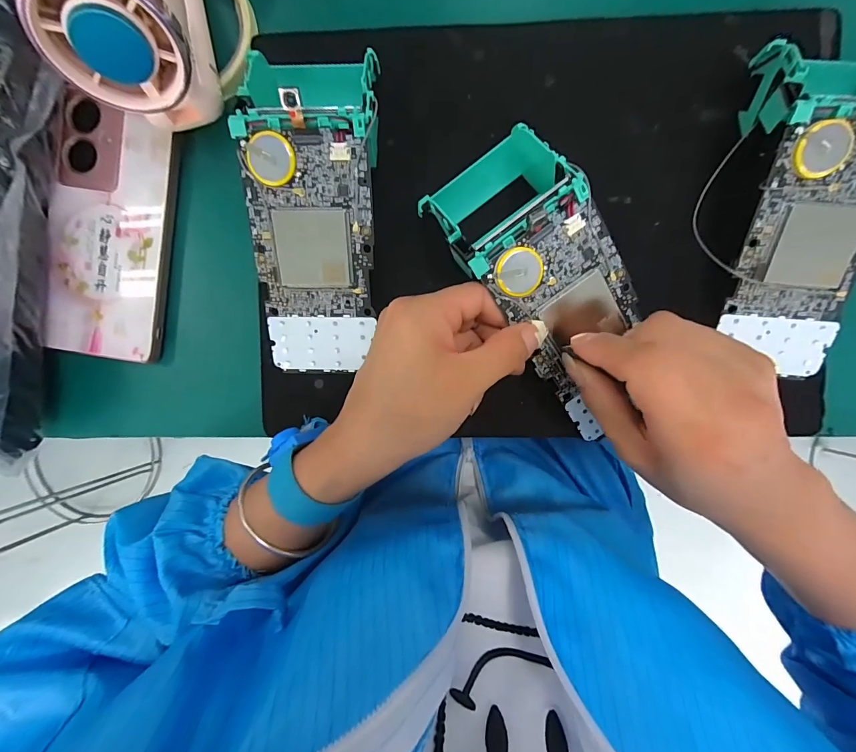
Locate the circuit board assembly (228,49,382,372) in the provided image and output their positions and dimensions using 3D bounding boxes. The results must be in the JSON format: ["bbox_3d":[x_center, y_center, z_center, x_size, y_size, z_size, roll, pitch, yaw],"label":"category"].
[{"bbox_3d":[-0.062,-0.086,0.222,0.066,0.051,0.166,3,107,2],"label":"circuit board assembly"}]

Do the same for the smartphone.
[{"bbox_3d":[-0.199,-0.090,0.241,0.070,0.011,0.154,8,93,2],"label":"smartphone"}]

